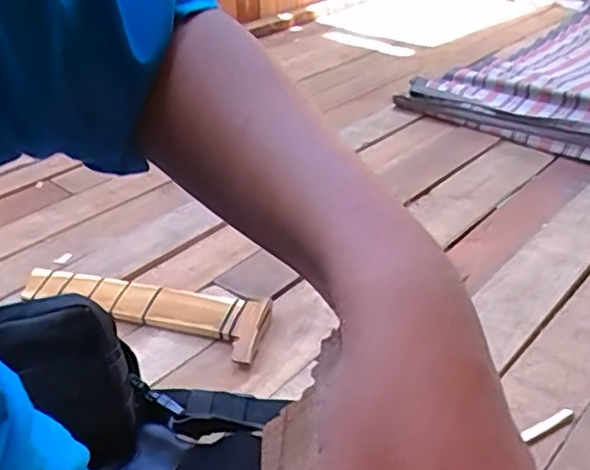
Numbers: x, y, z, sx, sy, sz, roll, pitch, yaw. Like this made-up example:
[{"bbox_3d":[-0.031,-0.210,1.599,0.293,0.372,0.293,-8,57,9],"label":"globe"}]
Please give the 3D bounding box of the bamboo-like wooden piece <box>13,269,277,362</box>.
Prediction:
[{"bbox_3d":[-0.197,0.086,0.785,0.337,0.034,0.077,10,34,19],"label":"bamboo-like wooden piece"}]

